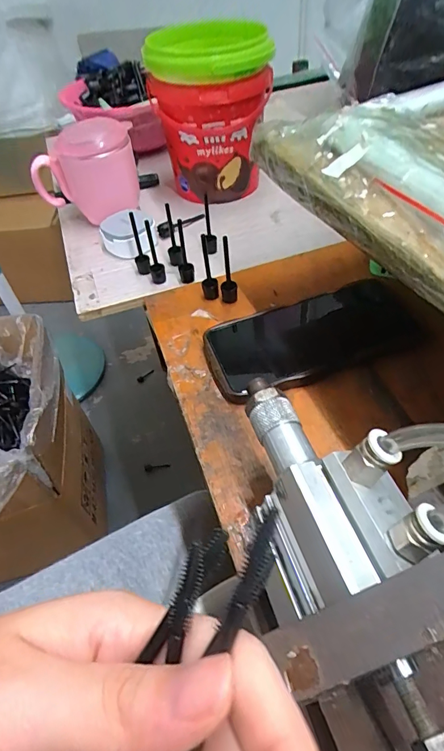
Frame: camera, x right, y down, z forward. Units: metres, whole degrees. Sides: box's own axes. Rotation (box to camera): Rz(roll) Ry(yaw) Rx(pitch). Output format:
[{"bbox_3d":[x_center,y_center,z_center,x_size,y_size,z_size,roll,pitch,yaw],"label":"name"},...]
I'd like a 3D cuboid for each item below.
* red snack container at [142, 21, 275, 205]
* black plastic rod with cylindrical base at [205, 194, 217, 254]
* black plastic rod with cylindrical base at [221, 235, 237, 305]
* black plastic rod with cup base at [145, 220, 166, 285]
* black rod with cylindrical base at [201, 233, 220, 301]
[{"bbox_3d":[-0.008,-0.291,0.482,0.115,0.158,0.121,35,61,30],"label":"red snack container"},{"bbox_3d":[-0.013,-0.153,0.428,0.010,0.066,0.013,4,50,9],"label":"black plastic rod with cylindrical base"},{"bbox_3d":[0.005,-0.090,0.364,0.014,0.061,0.013,-3,49,3],"label":"black plastic rod with cylindrical base"},{"bbox_3d":[-0.065,-0.116,0.401,0.014,0.064,0.012,-15,50,-7],"label":"black plastic rod with cup base"},{"bbox_3d":[-0.012,-0.093,0.371,0.014,0.060,0.013,-6,49,0],"label":"black rod with cylindrical base"}]

